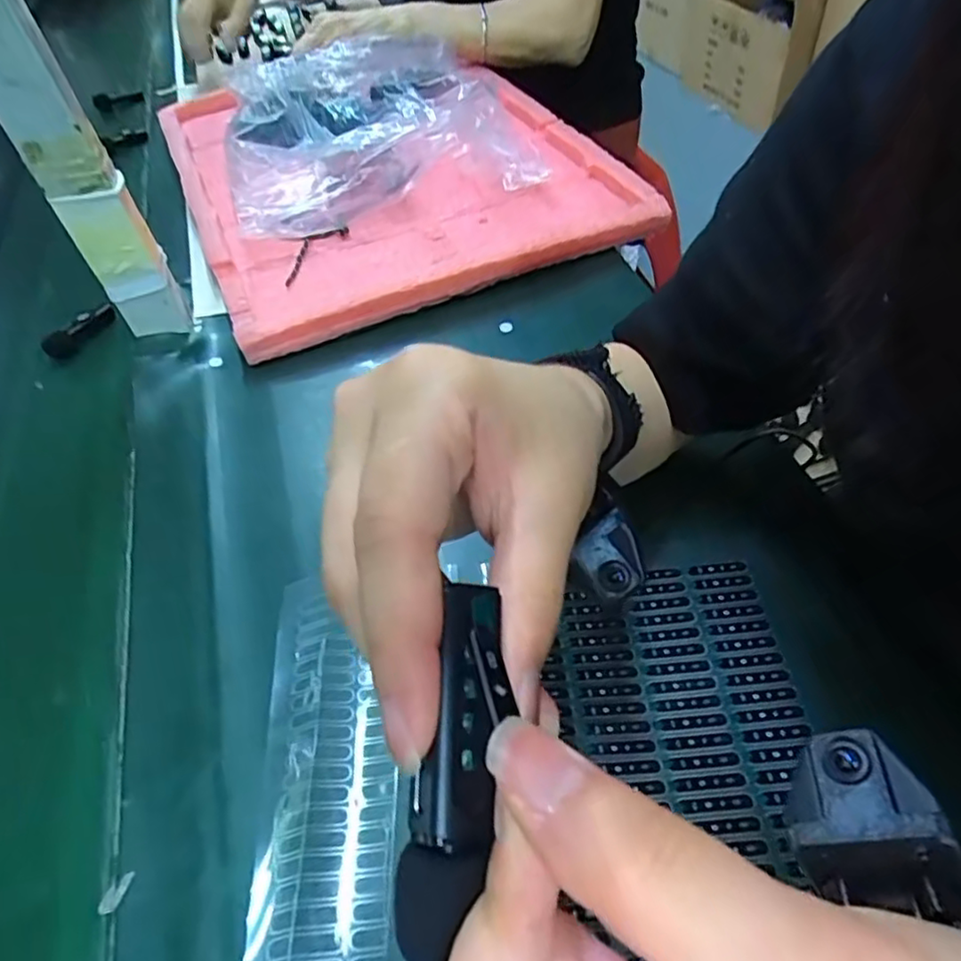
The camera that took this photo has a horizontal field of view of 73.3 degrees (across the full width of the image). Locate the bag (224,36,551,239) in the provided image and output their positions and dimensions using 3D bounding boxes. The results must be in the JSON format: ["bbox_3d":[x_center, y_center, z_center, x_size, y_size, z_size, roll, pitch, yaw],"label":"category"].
[{"bbox_3d":[-0.106,-0.349,0.632,0.279,0.072,0.323,-16,51,-7],"label":"bag"}]

